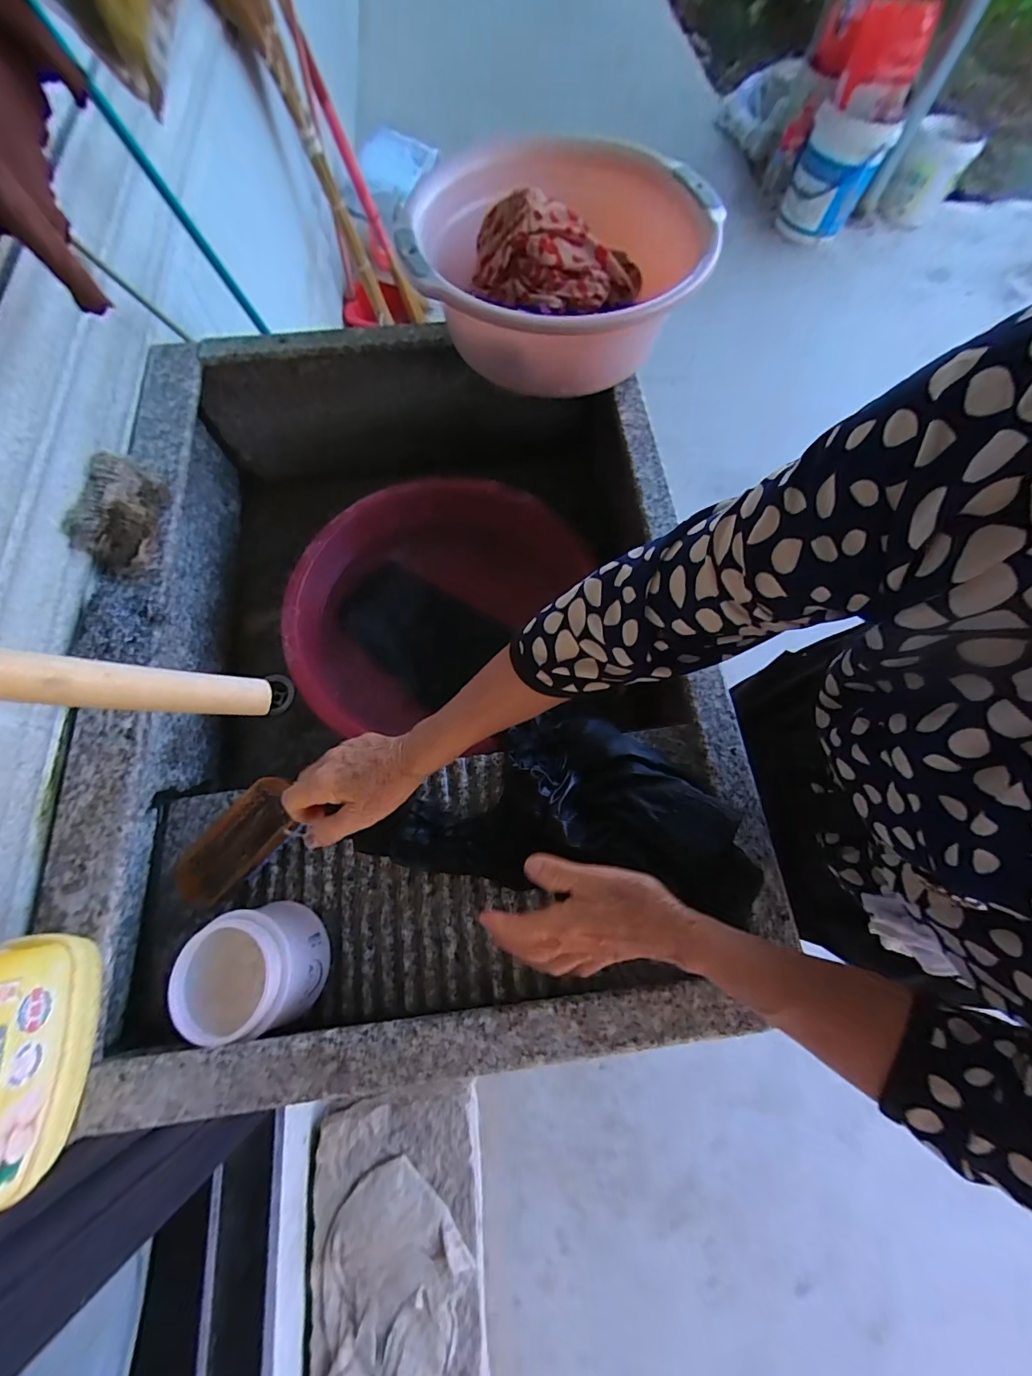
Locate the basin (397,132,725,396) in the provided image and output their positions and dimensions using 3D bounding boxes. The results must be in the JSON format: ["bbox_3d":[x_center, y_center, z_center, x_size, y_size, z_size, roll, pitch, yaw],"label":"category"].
[{"bbox_3d":[0.056,-0.471,0.548,0.334,0.129,0.334,1,69,-1],"label":"basin"}]

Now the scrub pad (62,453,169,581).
[{"bbox_3d":[-0.391,-0.173,0.475,0.054,0.050,0.120,-4,70,-3],"label":"scrub pad"}]

